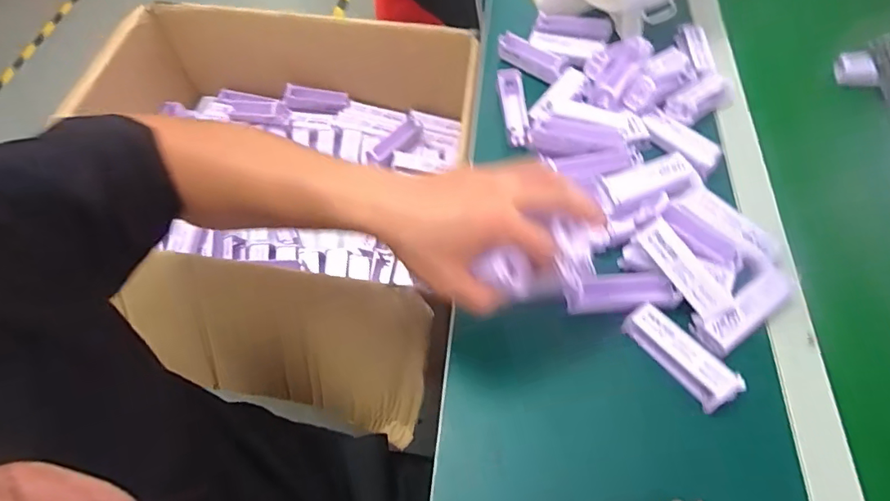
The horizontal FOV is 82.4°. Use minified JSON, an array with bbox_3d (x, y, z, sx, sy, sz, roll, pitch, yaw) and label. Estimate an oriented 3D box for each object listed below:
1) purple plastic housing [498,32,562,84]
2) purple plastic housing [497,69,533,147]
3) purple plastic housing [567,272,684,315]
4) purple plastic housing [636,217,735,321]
[{"bbox_3d":[0.115,-0.255,0.679,0.024,0.030,0.101,-38,63,-20],"label":"purple plastic housing"},{"bbox_3d":[0.090,-0.185,0.662,0.027,0.096,0.021,-17,18,-8],"label":"purple plastic housing"},{"bbox_3d":[0.167,0.042,0.486,0.099,0.025,0.031,-5,57,-1],"label":"purple plastic housing"},{"bbox_3d":[0.221,0.016,0.468,0.035,0.016,0.101,-34,79,-18],"label":"purple plastic housing"}]

